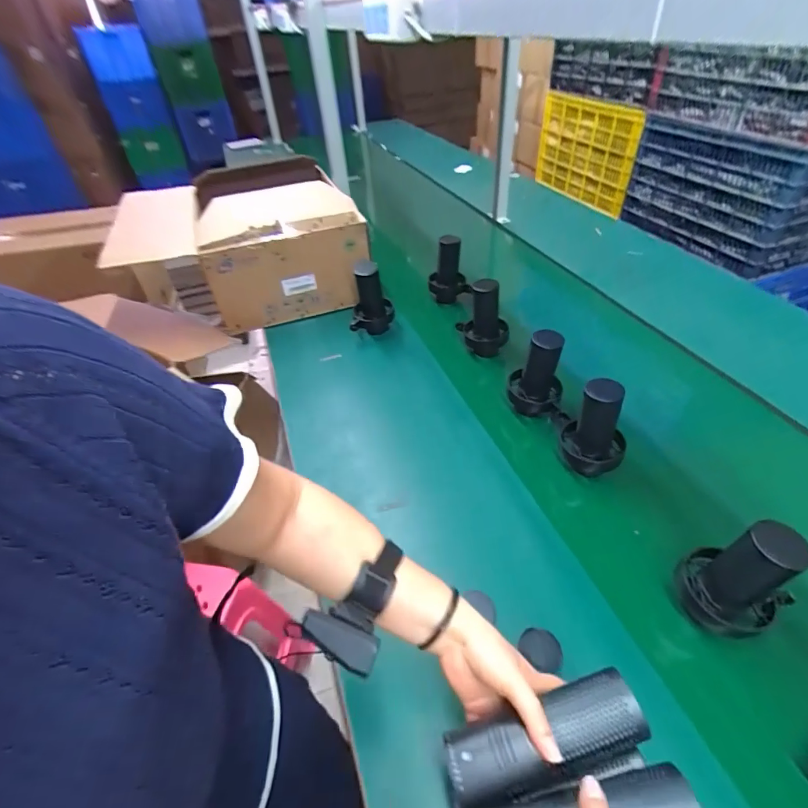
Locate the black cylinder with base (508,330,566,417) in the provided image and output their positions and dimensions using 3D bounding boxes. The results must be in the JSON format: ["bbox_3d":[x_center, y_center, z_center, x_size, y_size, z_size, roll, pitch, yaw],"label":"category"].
[{"bbox_3d":[0.242,-0.055,0.776,0.094,0.153,0.082,10,45,16],"label":"black cylinder with base"}]

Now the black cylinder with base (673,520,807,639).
[{"bbox_3d":[0.385,0.186,0.482,0.096,0.143,0.093,-26,47,-20],"label":"black cylinder with base"}]

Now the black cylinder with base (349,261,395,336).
[{"bbox_3d":[-0.076,-0.233,0.976,0.092,0.165,0.082,3,44,10],"label":"black cylinder with base"}]

